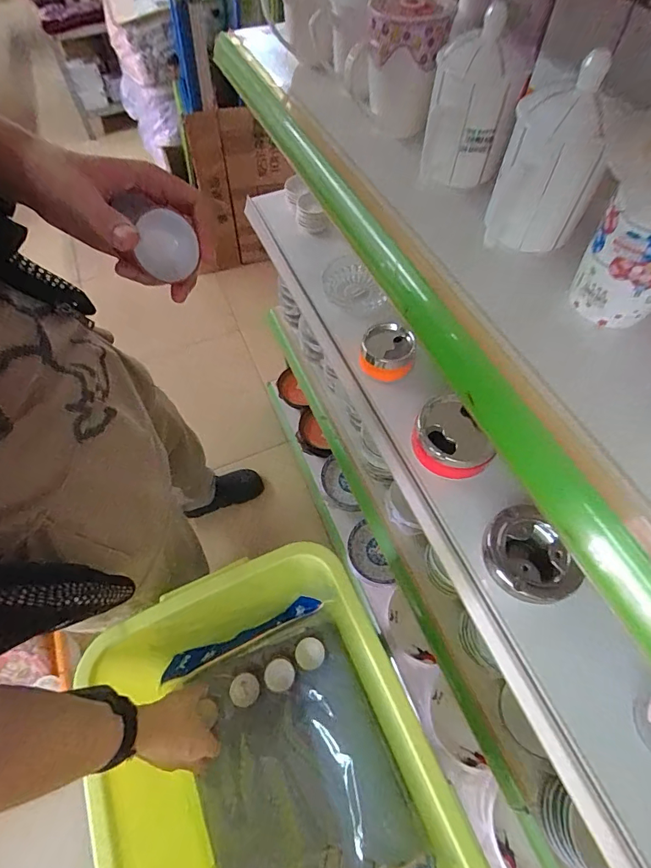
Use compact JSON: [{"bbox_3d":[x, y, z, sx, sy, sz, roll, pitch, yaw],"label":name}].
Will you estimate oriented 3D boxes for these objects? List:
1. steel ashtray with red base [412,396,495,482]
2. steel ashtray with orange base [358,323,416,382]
[{"bbox_3d":[0.179,0.002,0.586,0.107,0.062,0.103,-1,60,2],"label":"steel ashtray with red base"},{"bbox_3d":[0.099,-0.133,0.675,0.083,0.037,0.090,10,61,8],"label":"steel ashtray with orange base"}]

